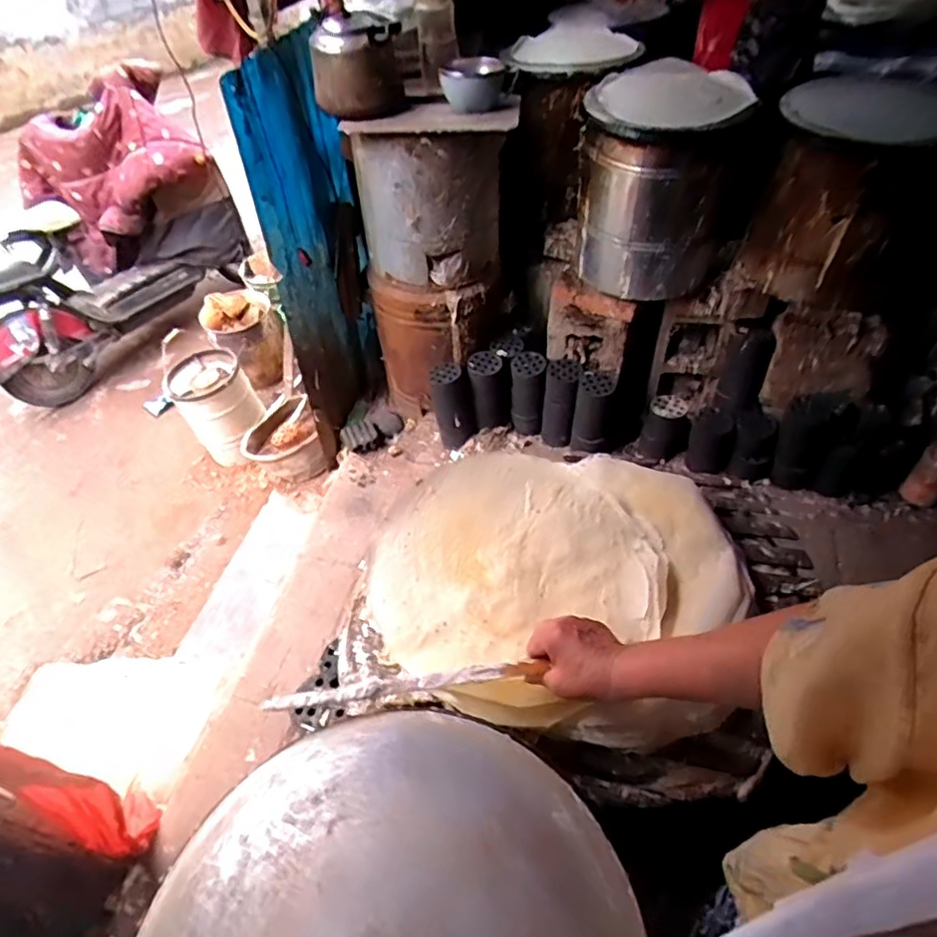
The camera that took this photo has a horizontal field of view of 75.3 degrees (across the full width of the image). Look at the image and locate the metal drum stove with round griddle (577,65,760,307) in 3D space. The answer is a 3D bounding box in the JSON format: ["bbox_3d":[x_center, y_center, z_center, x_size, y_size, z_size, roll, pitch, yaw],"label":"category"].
[{"bbox_3d":[0.466,-0.676,1.472,0.375,0.429,0.361,9,49,12],"label":"metal drum stove with round griddle"}]

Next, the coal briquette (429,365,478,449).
[{"bbox_3d":[-0.044,-0.182,1.794,0.119,0.256,0.106,-10,48,-5],"label":"coal briquette"}]

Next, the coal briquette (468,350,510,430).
[{"bbox_3d":[0.063,-0.233,1.792,0.115,0.207,0.090,-3,48,1],"label":"coal briquette"}]

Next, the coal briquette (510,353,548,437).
[{"bbox_3d":[0.175,-0.216,1.796,0.098,0.239,0.081,5,48,8],"label":"coal briquette"}]

